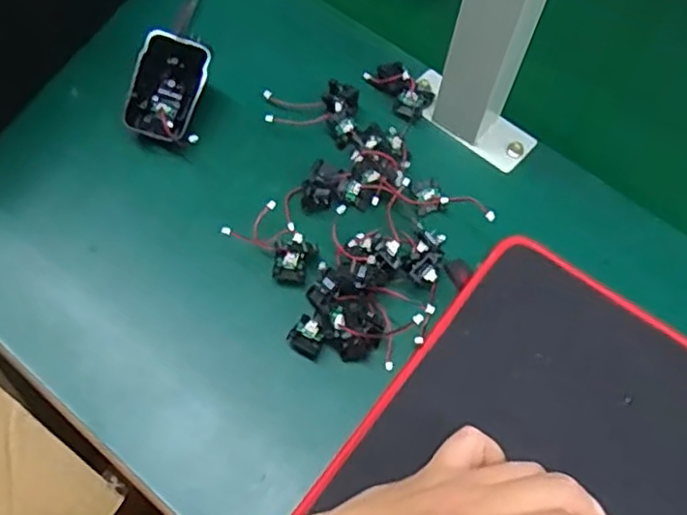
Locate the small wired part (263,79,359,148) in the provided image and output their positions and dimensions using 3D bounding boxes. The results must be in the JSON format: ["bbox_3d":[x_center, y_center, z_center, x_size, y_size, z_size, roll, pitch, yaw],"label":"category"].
[{"bbox_3d":[-0.024,-0.105,0.481,0.066,0.015,0.040,6,63,0],"label":"small wired part"}]

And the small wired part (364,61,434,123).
[{"bbox_3d":[0.041,-0.127,0.494,0.026,0.023,0.052,-36,70,-19],"label":"small wired part"}]

